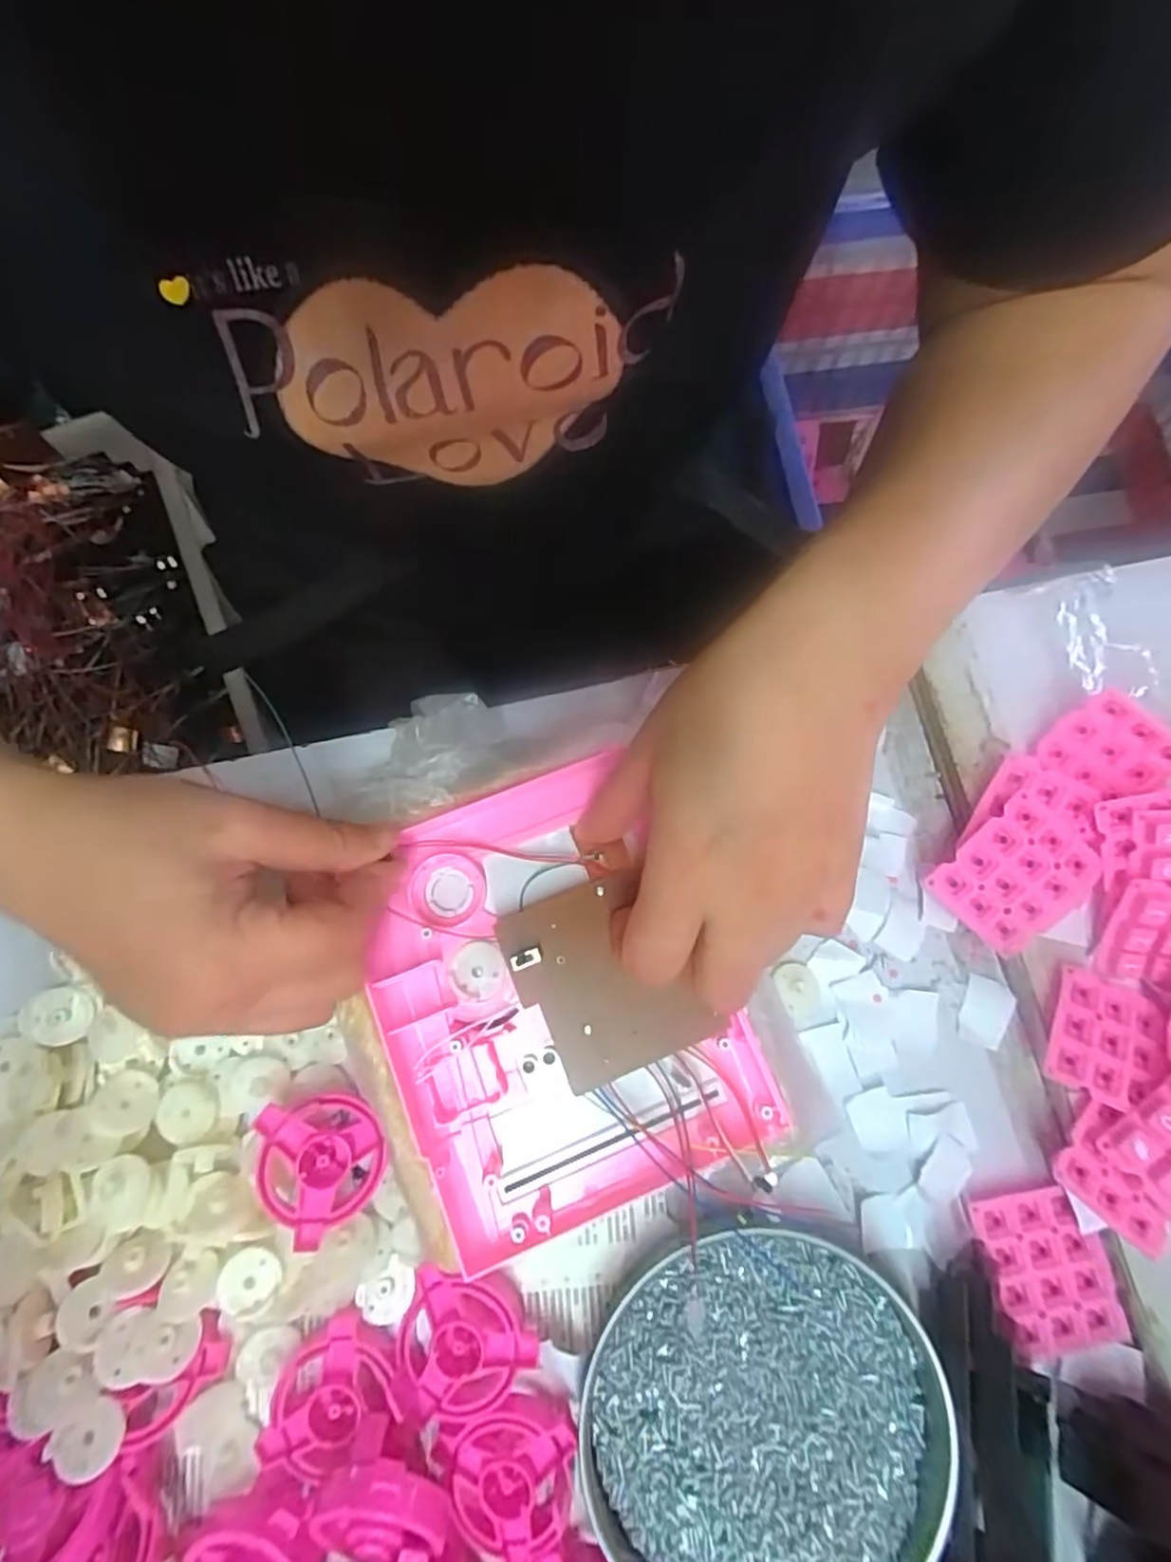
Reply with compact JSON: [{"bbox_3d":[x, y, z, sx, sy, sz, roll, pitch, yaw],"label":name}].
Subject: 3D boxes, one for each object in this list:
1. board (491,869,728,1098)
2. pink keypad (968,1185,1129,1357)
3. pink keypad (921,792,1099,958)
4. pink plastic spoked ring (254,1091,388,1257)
[{"bbox_3d":[0.007,0.077,0.264,0.065,0.007,0.074,-23,77,-8],"label":"board"},{"bbox_3d":[0.191,0.202,0.275,0.047,0.007,0.057,-12,78,-4],"label":"pink keypad"},{"bbox_3d":[0.188,0.042,0.291,0.050,0.008,0.058,43,98,2],"label":"pink keypad"},{"bbox_3d":[-0.105,0.152,0.266,0.044,0.015,0.053,-26,80,-7],"label":"pink plastic spoked ring"}]

